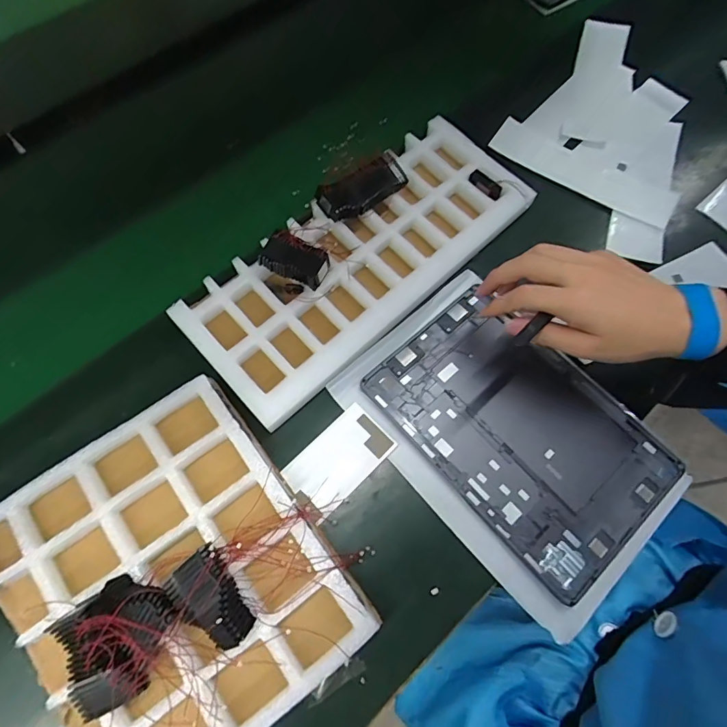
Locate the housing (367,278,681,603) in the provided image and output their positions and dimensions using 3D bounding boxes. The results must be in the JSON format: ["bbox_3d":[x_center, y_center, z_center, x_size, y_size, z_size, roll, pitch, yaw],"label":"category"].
[{"bbox_3d":[0.141,0.057,0.414,0.164,0.010,0.251,-40,73,-14],"label":"housing"}]

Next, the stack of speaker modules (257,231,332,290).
[{"bbox_3d":[-0.066,-0.102,0.436,0.060,0.021,0.038,21,69,8],"label":"stack of speaker modules"}]

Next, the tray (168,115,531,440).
[{"bbox_3d":[0.003,-0.110,0.469,0.375,0.033,0.159,-41,74,-14],"label":"tray"}]

